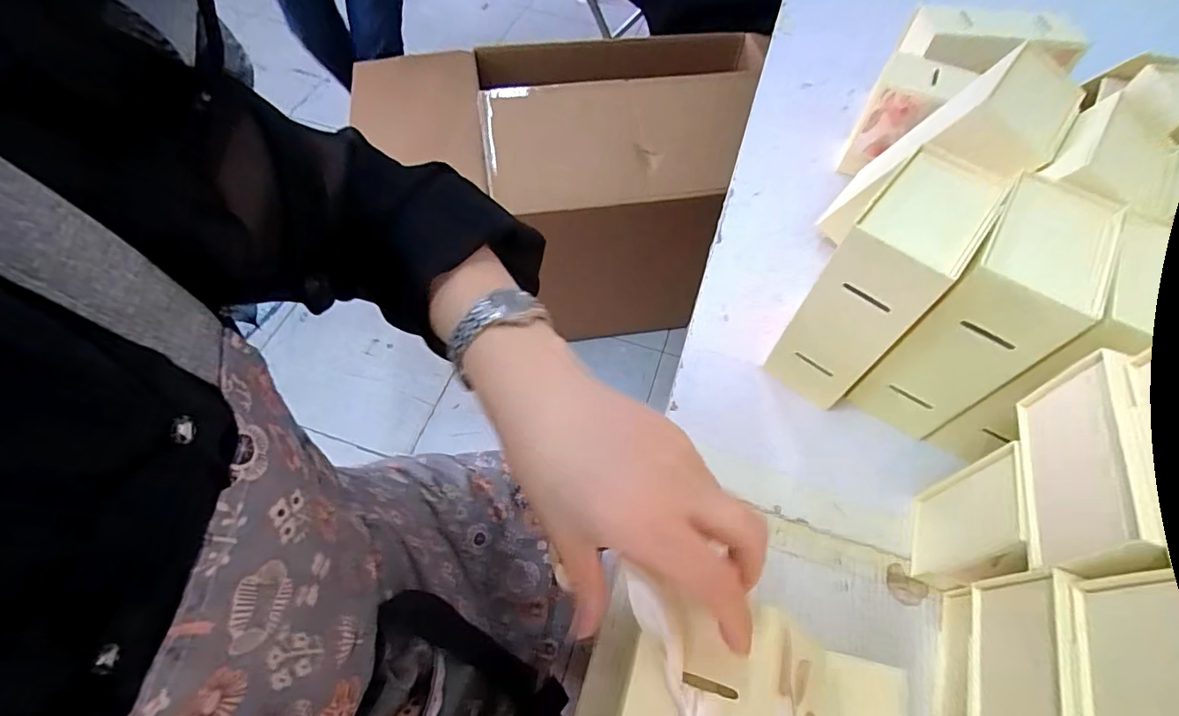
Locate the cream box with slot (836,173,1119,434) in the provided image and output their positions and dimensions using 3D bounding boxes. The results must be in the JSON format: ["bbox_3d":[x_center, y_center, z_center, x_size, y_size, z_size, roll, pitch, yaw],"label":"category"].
[{"bbox_3d":[0.258,-0.027,0.351,0.063,0.168,0.101,36,64,19],"label":"cream box with slot"}]

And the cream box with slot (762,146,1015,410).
[{"bbox_3d":[0.196,-0.044,0.368,0.057,0.160,0.101,37,65,20],"label":"cream box with slot"}]

